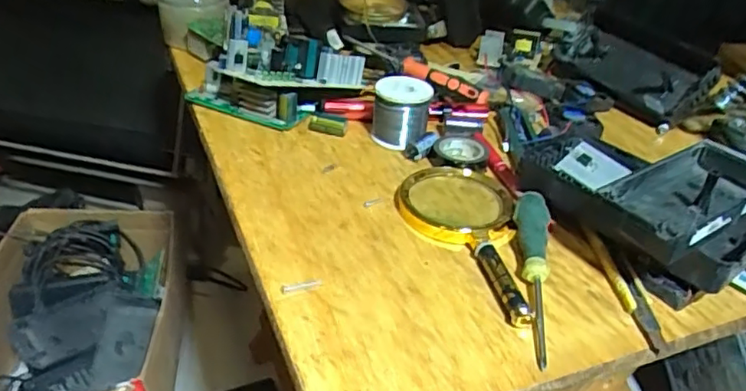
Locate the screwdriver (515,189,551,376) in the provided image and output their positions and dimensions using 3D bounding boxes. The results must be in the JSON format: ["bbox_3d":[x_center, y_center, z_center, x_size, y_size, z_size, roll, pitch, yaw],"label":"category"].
[{"bbox_3d":[0.112,0.052,0.413,0.021,0.019,0.148,6,47,2],"label":"screwdriver"}]

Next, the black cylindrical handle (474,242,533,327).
[{"bbox_3d":[0.087,0.056,0.412,0.014,0.017,0.075,-5,35,-15],"label":"black cylindrical handle"}]

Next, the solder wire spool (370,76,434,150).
[{"bbox_3d":[0.026,-0.077,0.565,0.052,0.057,0.052,7,34,3],"label":"solder wire spool"}]

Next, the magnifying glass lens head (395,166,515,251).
[{"bbox_3d":[0.065,0.008,0.485,0.088,0.018,0.092,3,34,-3],"label":"magnifying glass lens head"}]

